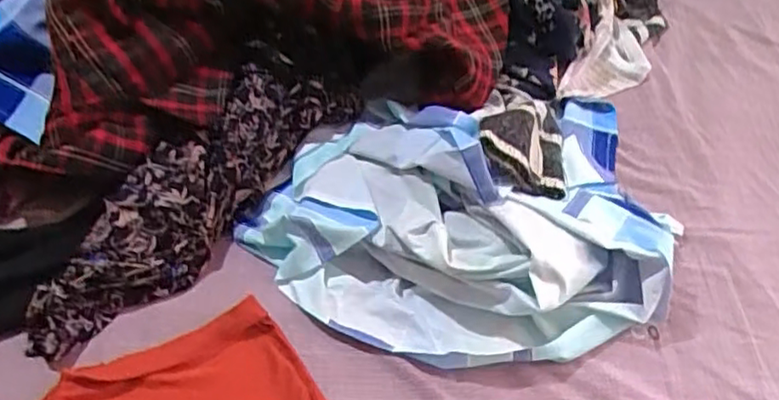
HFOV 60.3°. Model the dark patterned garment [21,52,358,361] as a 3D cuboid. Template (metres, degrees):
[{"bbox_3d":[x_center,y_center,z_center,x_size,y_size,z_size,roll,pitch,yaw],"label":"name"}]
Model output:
[{"bbox_3d":[-0.192,-0.020,0.649,0.119,0.075,0.387,29,51,21],"label":"dark patterned garment"}]

